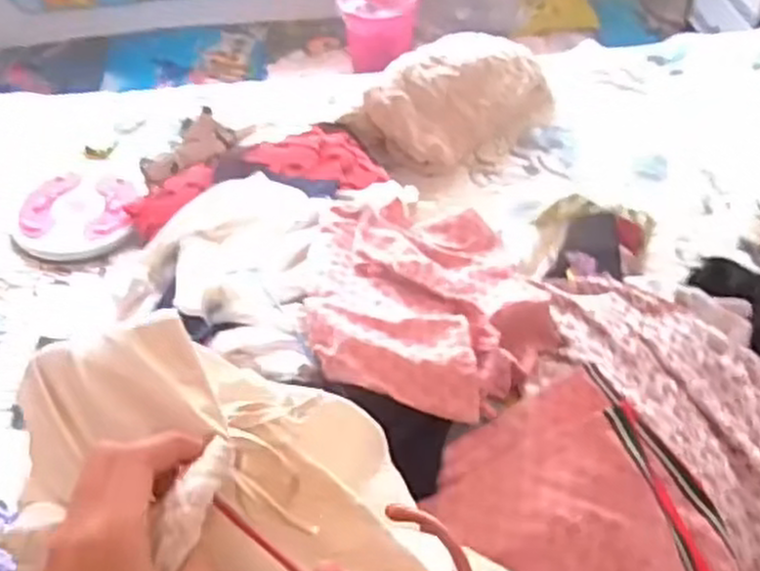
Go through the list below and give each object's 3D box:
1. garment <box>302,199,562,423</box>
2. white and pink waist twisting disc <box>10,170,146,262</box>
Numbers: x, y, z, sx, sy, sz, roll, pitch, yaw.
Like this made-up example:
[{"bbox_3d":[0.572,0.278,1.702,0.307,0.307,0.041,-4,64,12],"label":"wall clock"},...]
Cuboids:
[{"bbox_3d":[0.072,-0.004,1.096,0.333,0.129,0.457,0,48,3],"label":"garment"},{"bbox_3d":[-0.577,-0.138,1.510,0.220,0.047,0.203,-2,48,2],"label":"white and pink waist twisting disc"}]

